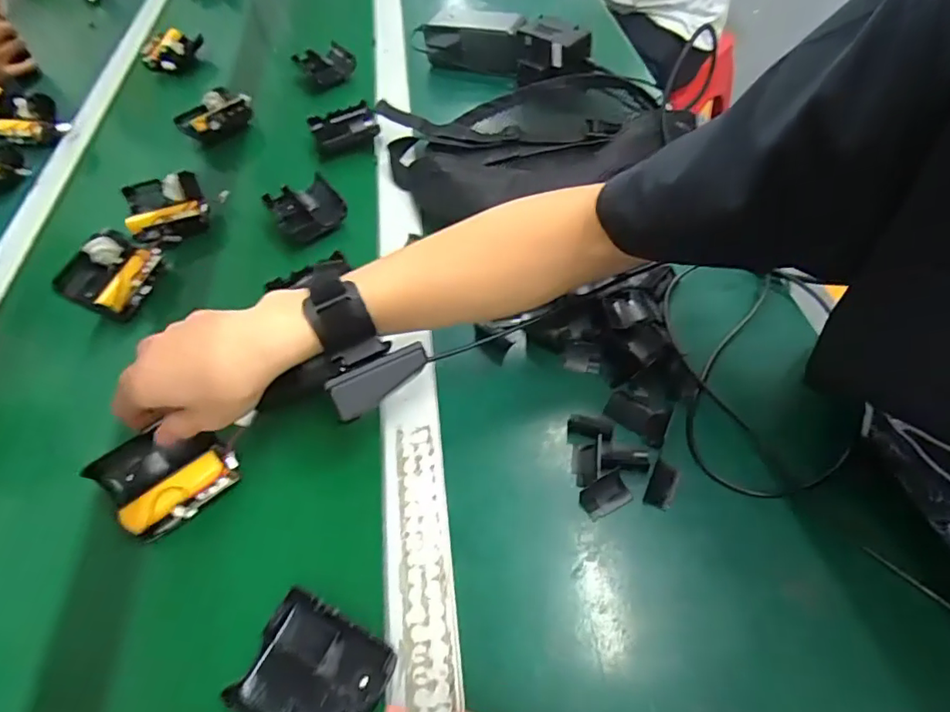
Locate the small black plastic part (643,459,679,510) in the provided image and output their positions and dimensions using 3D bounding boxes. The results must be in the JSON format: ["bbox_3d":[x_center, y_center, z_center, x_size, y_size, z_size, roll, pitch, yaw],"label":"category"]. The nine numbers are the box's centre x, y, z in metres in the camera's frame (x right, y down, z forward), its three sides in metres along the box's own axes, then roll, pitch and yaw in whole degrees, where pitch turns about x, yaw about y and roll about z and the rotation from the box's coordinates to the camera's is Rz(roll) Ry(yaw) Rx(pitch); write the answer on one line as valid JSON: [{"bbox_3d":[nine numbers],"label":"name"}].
[{"bbox_3d":[0.125,0.086,0.359,0.017,0.004,0.031,15,57,22],"label":"small black plastic part"}]

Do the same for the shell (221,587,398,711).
[{"bbox_3d":[-0.091,0.182,0.307,0.080,0.019,0.065,18,58,17],"label":"shell"}]

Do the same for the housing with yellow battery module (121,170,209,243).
[{"bbox_3d":[-0.340,-0.166,0.588,0.079,0.044,0.081,-28,52,-11],"label":"housing with yellow battery module"}]

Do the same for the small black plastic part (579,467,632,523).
[{"bbox_3d":[0.086,0.092,0.356,0.032,0.007,0.022,-26,52,-9],"label":"small black plastic part"}]

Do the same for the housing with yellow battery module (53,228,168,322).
[{"bbox_3d":[-0.360,-0.080,0.533,0.071,0.061,0.079,10,55,18],"label":"housing with yellow battery module"}]

